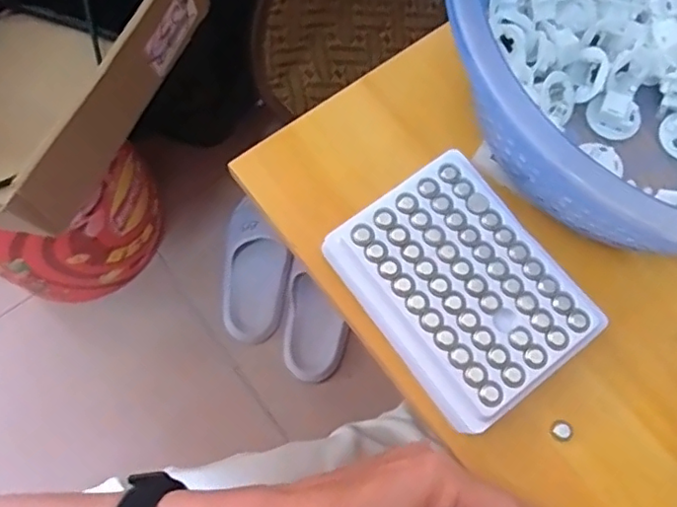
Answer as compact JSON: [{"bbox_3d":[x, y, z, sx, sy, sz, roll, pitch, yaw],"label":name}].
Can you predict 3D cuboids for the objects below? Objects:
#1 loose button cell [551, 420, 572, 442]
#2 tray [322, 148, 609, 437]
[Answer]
[{"bbox_3d":[0.120,0.095,0.312,0.011,0.004,0.011,0,73,-1],"label":"loose button cell"},{"bbox_3d":[0.065,0.020,0.320,0.097,0.032,0.127,-36,77,-11],"label":"tray"}]

